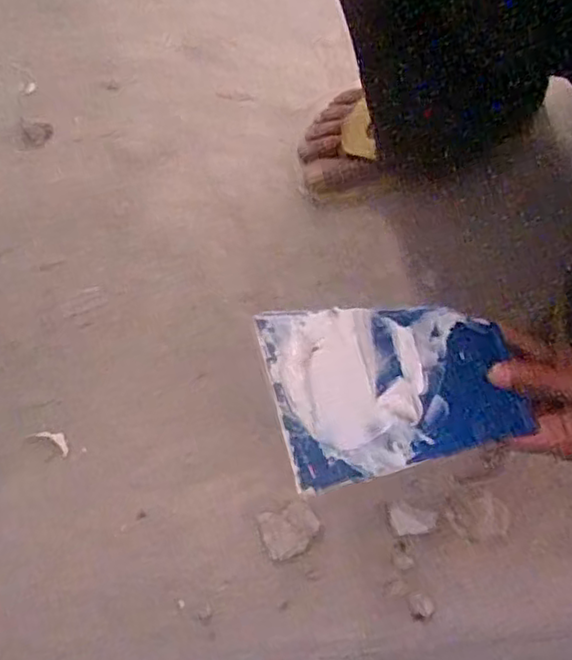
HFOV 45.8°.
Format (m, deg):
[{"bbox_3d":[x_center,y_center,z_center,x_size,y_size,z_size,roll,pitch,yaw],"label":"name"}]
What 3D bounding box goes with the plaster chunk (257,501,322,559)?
[{"bbox_3d":[0.003,0.155,0.527,0.044,0.018,0.036,-20,76,-5],"label":"plaster chunk"}]

